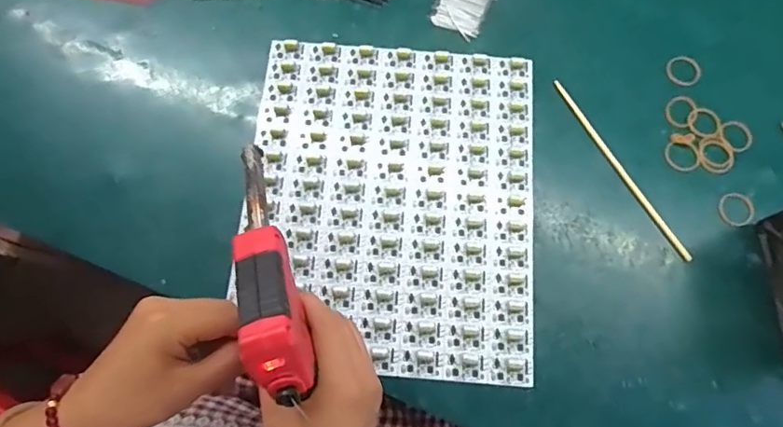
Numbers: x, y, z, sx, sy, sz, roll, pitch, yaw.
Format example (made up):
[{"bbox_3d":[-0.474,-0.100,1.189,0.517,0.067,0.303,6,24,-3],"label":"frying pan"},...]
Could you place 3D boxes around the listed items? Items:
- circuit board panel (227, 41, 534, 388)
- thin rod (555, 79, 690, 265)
[{"bbox_3d":[-0.001,-0.014,0.457,0.239,0.004,0.289,5,73,0],"label":"circuit board panel"},{"bbox_3d":[0.202,-0.041,0.470,0.010,0.004,0.190,-31,76,-8],"label":"thin rod"}]

